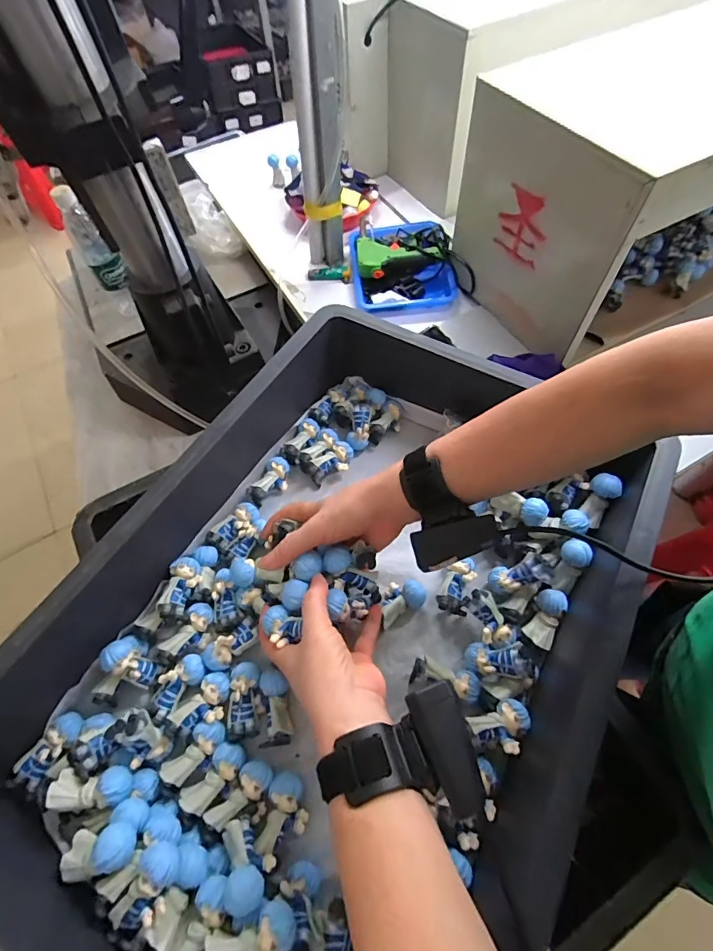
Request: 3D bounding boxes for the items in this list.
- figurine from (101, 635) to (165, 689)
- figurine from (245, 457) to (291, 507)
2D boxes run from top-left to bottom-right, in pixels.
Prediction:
[{"bbox_3d":[-0.207,0.167,0.391,0.045,0.025,0.030,29,67,18],"label":"figurine"},{"bbox_3d":[-0.104,0.006,0.519,0.031,0.030,0.064,27,67,17],"label":"figurine"}]

